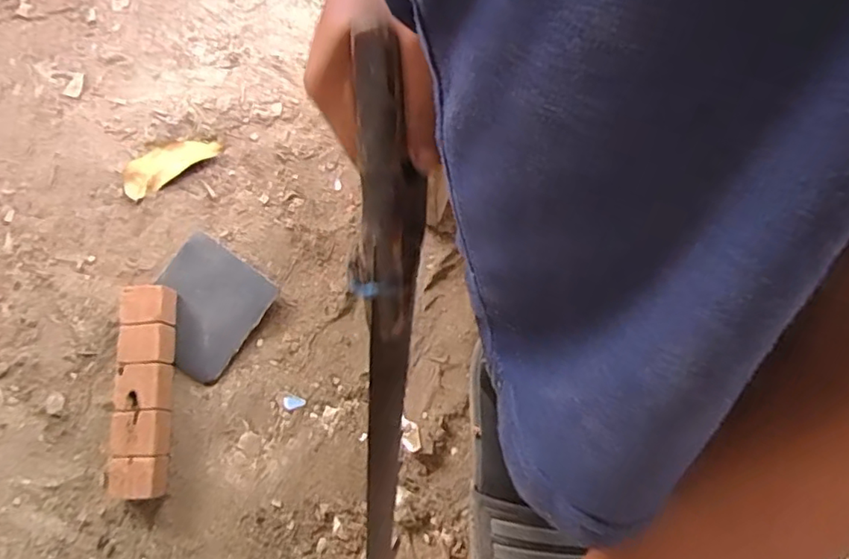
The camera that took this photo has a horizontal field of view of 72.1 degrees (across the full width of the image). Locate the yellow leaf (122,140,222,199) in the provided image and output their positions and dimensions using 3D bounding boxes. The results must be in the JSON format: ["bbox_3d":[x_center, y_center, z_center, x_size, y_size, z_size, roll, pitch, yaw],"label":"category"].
[{"bbox_3d":[-0.268,-0.126,0.610,0.101,0.008,0.045,-34,73,-9],"label":"yellow leaf"}]

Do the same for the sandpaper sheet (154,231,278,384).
[{"bbox_3d":[-0.217,0.024,0.565,0.111,0.009,0.114,32,75,13],"label":"sandpaper sheet"}]

